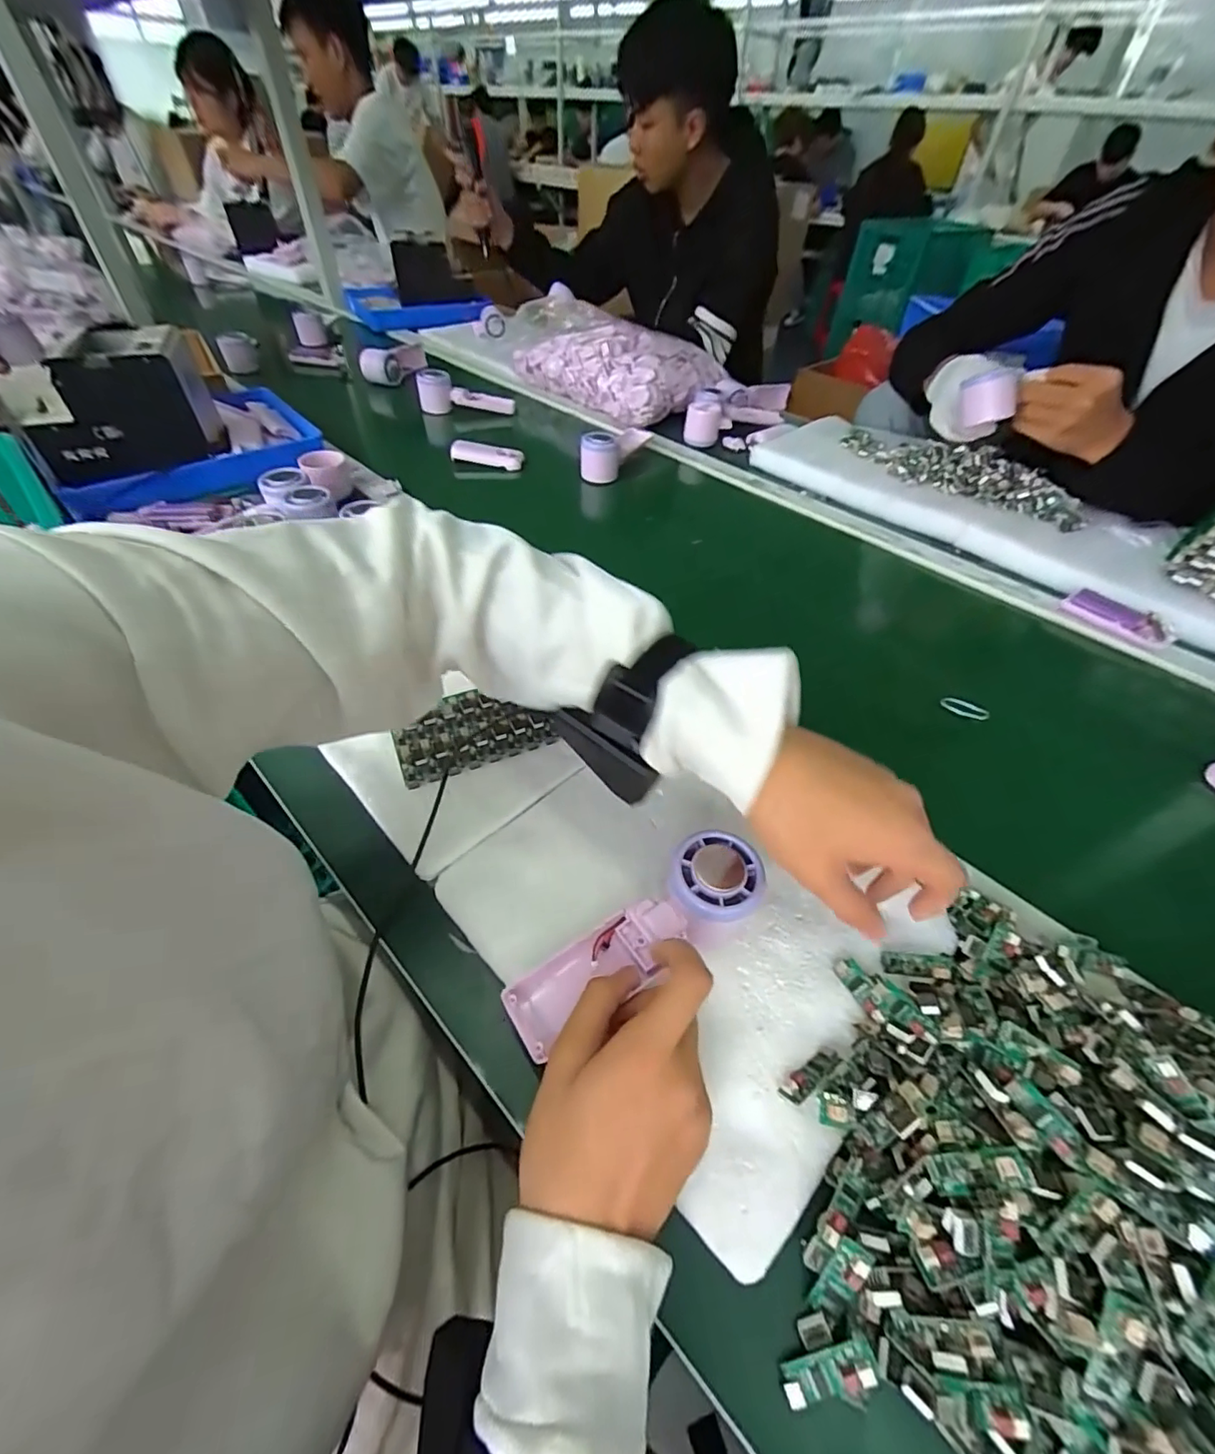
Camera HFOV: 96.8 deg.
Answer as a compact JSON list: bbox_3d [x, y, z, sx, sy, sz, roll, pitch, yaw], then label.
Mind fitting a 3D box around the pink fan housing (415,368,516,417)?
[{"bbox_3d":[-0.252,-0.600,0.964,0.164,0.054,0.057,8,49,4],"label":"pink fan housing"}]

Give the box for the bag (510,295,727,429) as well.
[{"bbox_3d":[0.003,-0.720,1.042,0.248,0.112,0.398,-34,58,-27],"label":"bag"}]

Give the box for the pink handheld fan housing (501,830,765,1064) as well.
[{"bbox_3d":[0.020,0.121,0.317,0.165,0.022,0.050,-32,56,-11],"label":"pink handheld fan housing"}]

